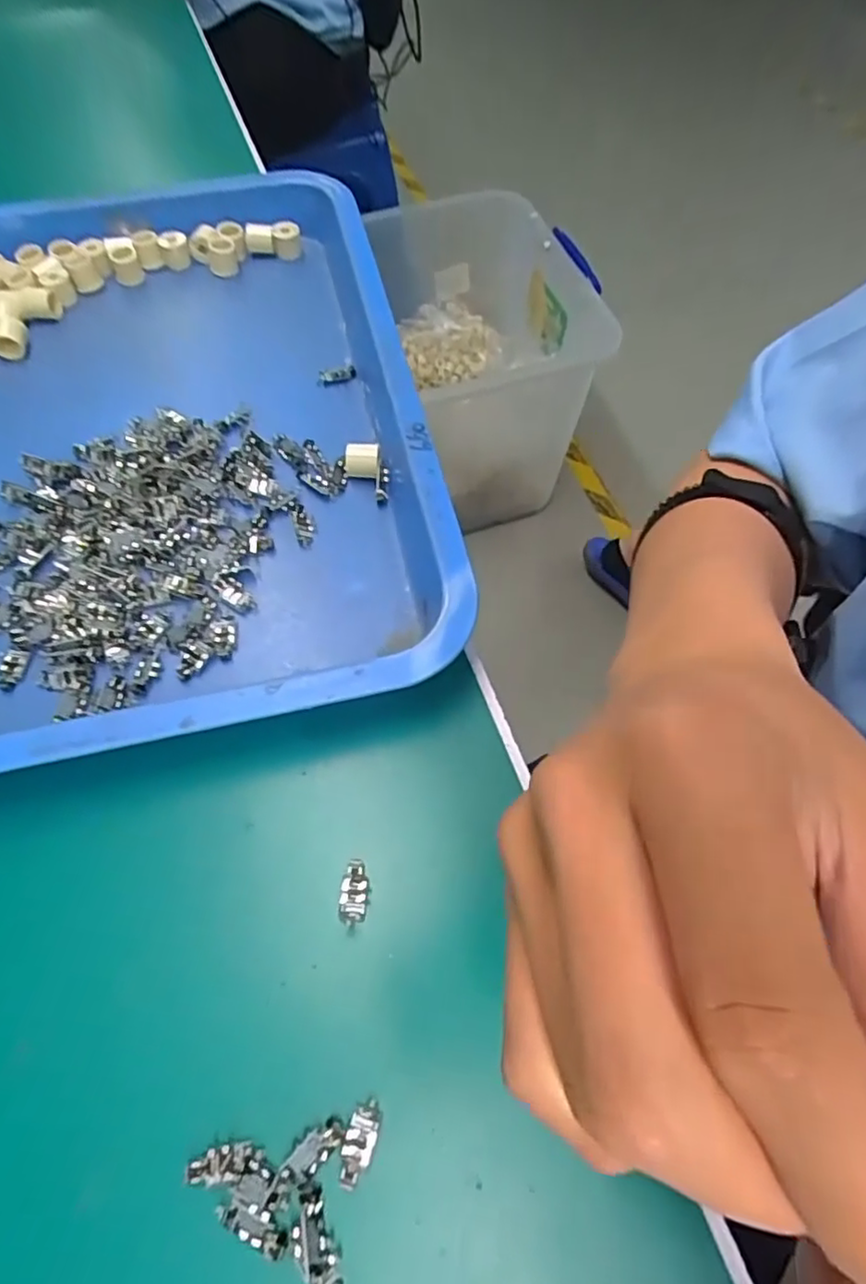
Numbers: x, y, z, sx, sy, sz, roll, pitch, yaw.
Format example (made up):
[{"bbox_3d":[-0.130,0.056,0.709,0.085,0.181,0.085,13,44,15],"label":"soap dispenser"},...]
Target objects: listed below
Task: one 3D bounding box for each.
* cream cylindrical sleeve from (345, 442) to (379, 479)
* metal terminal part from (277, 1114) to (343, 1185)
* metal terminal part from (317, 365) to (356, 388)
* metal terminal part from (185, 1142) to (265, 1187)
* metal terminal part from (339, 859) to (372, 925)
[{"bbox_3d":[-0.041,-0.106,0.382,0.020,0.012,0.018,-5,61,-3],"label":"cream cylindrical sleeve"},{"bbox_3d":[-0.044,0.186,0.237,0.025,0.004,0.011,-41,68,-20],"label":"metal terminal part"},{"bbox_3d":[-0.064,-0.175,0.428,0.026,0.010,0.010,-12,64,-6],"label":"metal terminal part"},{"bbox_3d":[-0.075,0.186,0.231,0.026,0.007,0.010,-11,62,-6],"label":"metal terminal part"},{"bbox_3d":[-0.033,0.107,0.279,0.012,0.004,0.025,5,61,3],"label":"metal terminal part"}]

